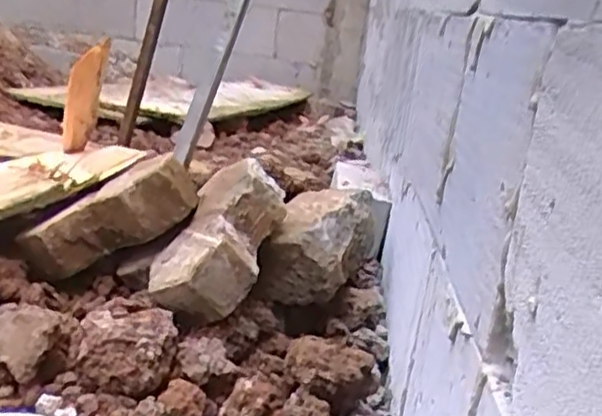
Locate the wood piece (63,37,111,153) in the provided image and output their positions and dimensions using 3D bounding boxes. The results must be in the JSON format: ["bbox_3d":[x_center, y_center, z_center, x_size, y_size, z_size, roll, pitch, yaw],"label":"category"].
[{"bbox_3d":[-0.302,-0.152,0.964,0.038,0.212,0.033,-4,52,-34],"label":"wood piece"}]

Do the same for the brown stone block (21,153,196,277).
[{"bbox_3d":[-0.209,0.013,0.763,0.192,0.071,0.071,-26,17,4],"label":"brown stone block"}]

